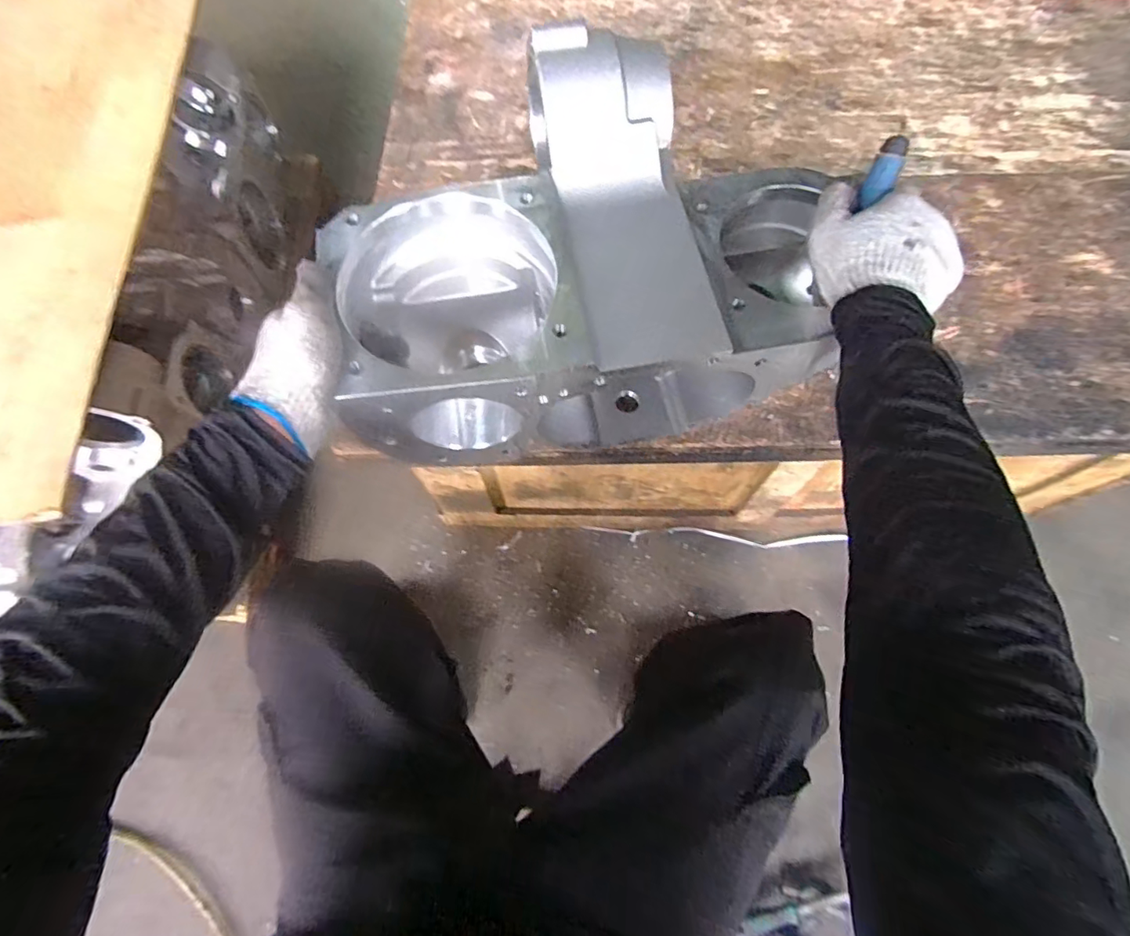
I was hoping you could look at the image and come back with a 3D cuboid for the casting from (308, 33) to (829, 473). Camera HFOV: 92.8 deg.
[{"bbox_3d":[0.024,-0.172,0.462,0.402,0.194,0.258,-13,69,-2],"label":"casting"}]

